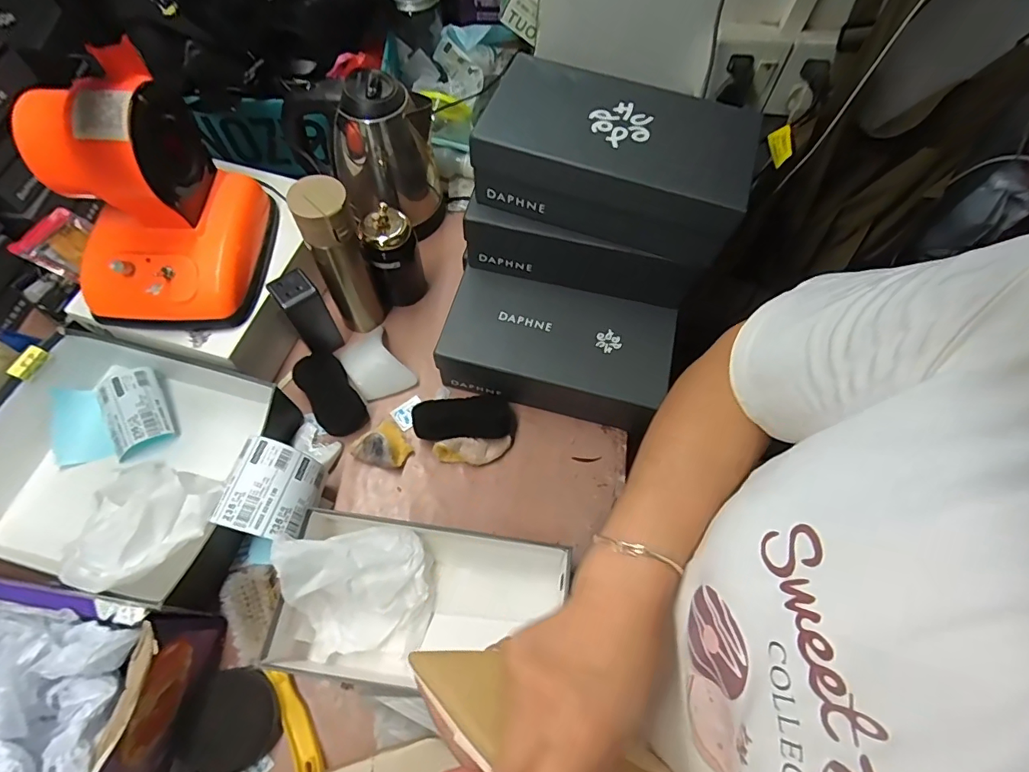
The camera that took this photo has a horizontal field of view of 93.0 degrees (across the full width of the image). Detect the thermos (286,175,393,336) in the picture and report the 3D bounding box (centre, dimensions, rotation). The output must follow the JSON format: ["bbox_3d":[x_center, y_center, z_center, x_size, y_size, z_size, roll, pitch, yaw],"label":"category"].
[{"bbox_3d":[-0.217,-0.155,0.629,0.069,0.230,0.055,-24,68,-14],"label":"thermos"}]

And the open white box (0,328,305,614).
[{"bbox_3d":[-0.461,0.091,0.598,0.312,0.141,0.263,16,65,4],"label":"open white box"}]

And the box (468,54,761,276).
[{"bbox_3d":[0.122,-0.272,0.567,0.294,0.105,0.183,17,65,4],"label":"box"}]

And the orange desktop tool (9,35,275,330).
[{"bbox_3d":[-0.403,-0.199,0.535,0.174,0.204,0.184,-2,65,-5],"label":"orange desktop tool"}]

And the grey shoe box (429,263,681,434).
[{"bbox_3d":[0.056,-0.050,0.675,0.283,0.106,0.157,17,65,5],"label":"grey shoe box"}]

